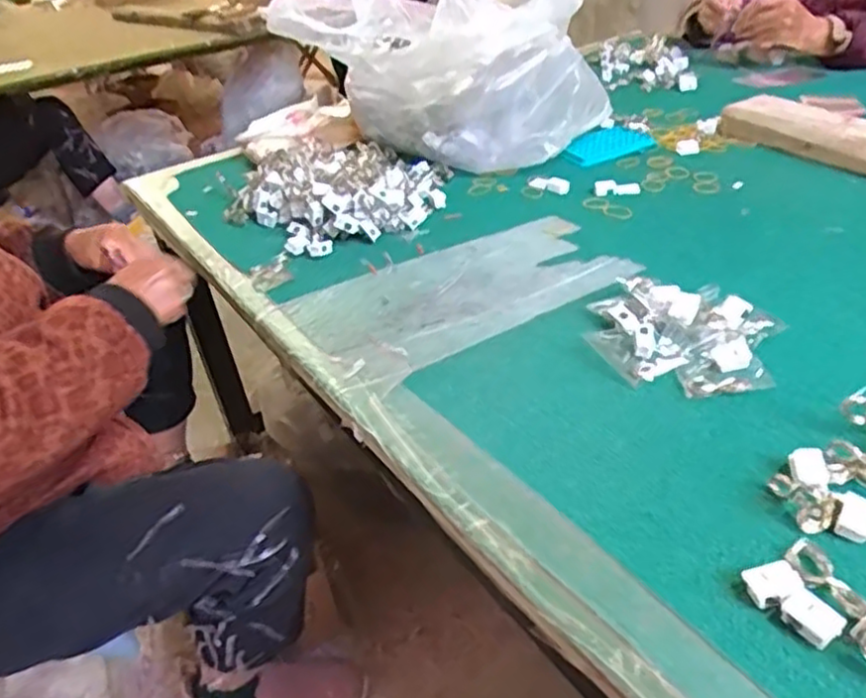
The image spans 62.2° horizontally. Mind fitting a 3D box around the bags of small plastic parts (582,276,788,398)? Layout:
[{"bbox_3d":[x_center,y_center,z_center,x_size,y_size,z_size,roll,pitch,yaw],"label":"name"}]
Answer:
[{"bbox_3d":[0.212,-0.012,0.617,0.148,0.033,0.121,7,37,19],"label":"bags of small plastic parts"}]

